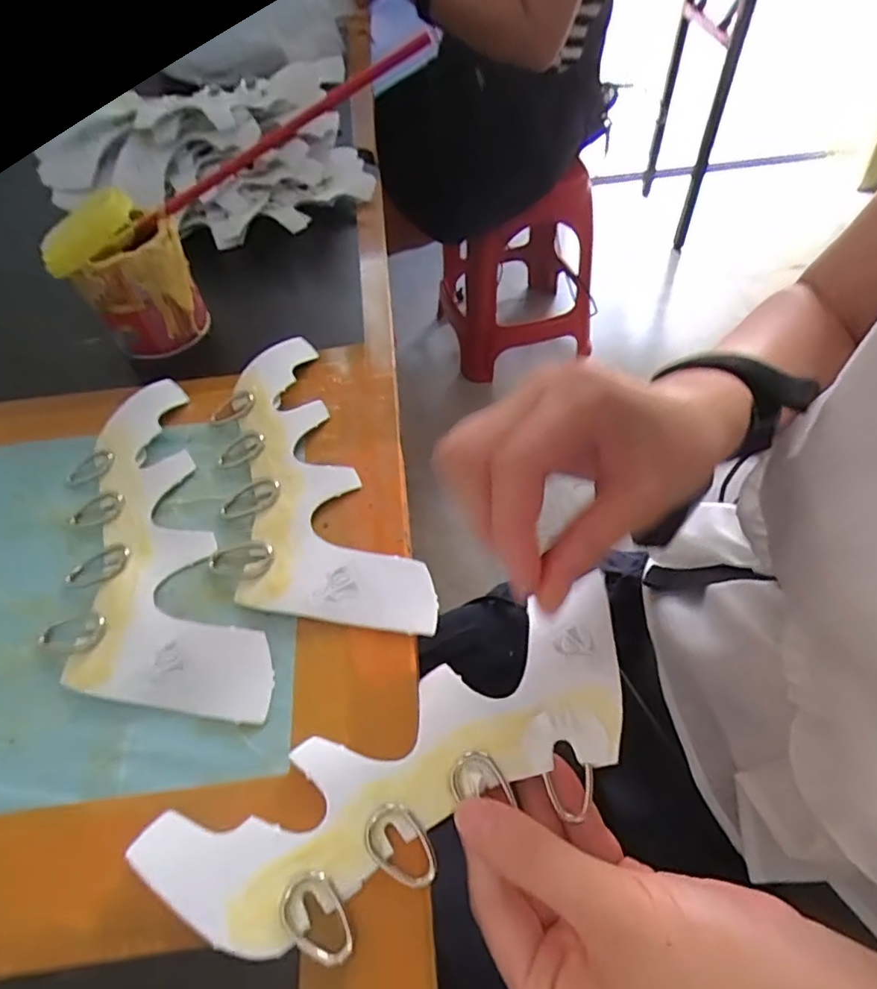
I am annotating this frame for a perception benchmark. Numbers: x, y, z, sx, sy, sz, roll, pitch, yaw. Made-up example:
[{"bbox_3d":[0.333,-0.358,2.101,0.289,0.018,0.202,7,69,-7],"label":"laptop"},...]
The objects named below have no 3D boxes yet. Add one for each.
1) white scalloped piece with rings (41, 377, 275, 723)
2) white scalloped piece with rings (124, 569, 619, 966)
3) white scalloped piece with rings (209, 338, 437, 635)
[{"bbox_3d":[-0.151,0.024,0.290,0.085,0.012,0.209,-22,55,-12],"label":"white scalloped piece with rings"},{"bbox_3d":[-0.004,0.106,0.224,0.201,0.010,0.066,-26,55,-16],"label":"white scalloped piece with rings"},{"bbox_3d":[-0.080,-0.006,0.307,0.086,0.012,0.207,-23,55,-12],"label":"white scalloped piece with rings"}]

